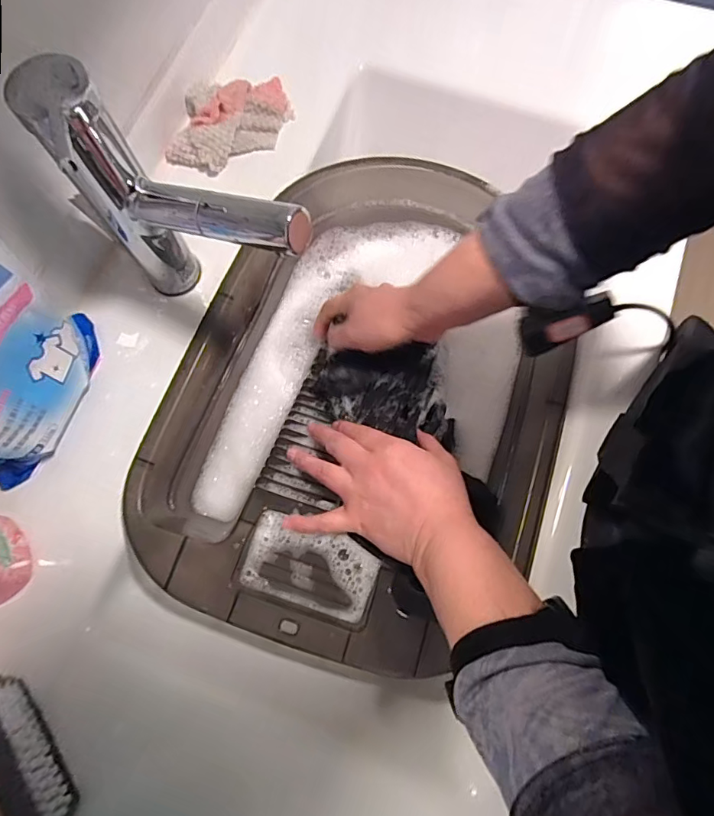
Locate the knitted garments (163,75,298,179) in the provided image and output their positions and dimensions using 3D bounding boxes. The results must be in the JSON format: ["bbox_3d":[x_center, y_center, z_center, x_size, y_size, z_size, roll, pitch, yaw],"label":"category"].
[{"bbox_3d":[-0.129,-0.287,0.496,0.123,0.030,0.096,-10,74,-3],"label":"knitted garments"}]

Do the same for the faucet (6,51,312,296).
[{"bbox_3d":[-0.114,-0.123,0.357,0.172,0.205,0.046,25,75,7],"label":"faucet"}]

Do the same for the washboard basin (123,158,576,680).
[{"bbox_3d":[0.020,-0.023,0.476,0.312,0.093,0.464,25,75,7],"label":"washboard basin"}]

